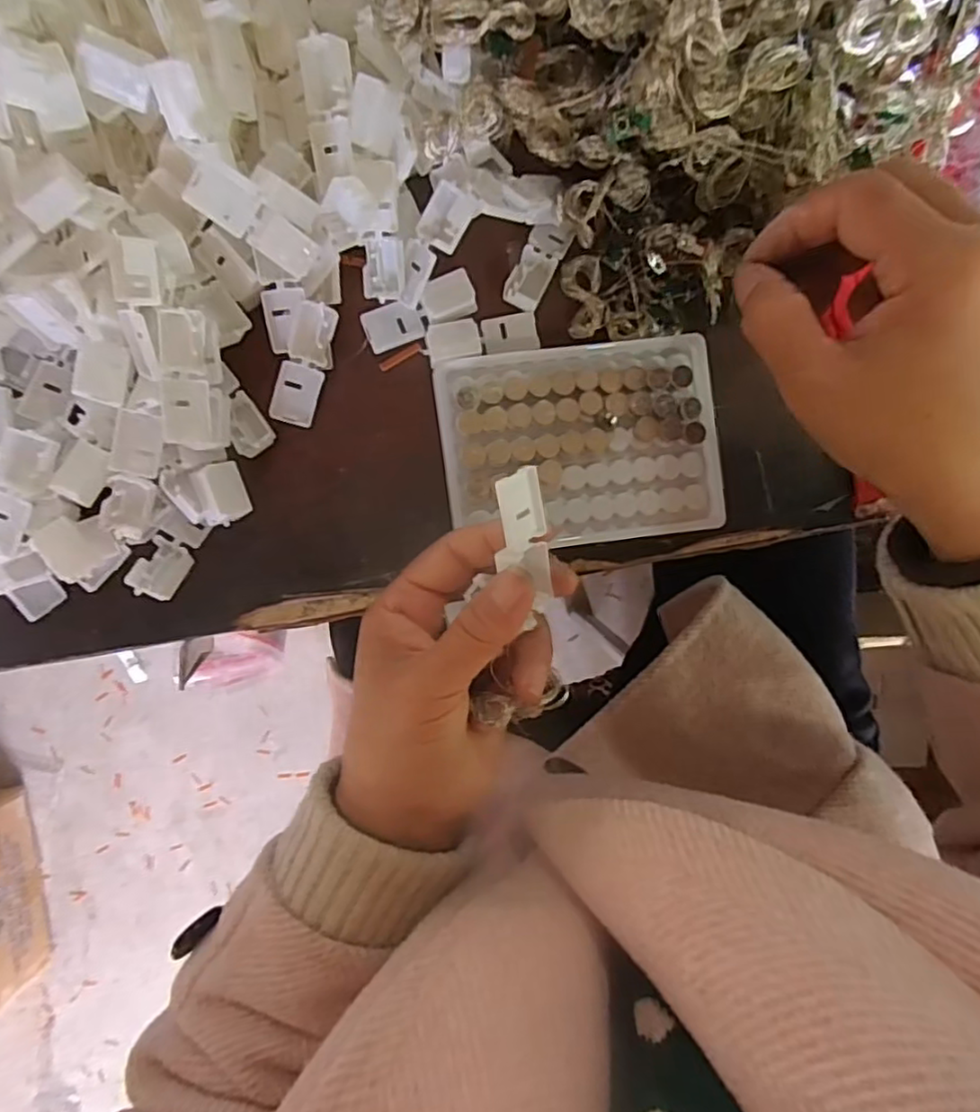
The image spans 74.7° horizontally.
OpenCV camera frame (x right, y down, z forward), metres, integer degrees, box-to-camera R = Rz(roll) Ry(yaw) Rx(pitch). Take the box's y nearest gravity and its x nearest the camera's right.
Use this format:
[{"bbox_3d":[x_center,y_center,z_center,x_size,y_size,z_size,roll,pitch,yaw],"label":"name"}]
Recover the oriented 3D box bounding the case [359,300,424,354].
[{"bbox_3d":[-0.046,-0.110,0.308,0.027,0.004,0.020,-21,112,-1],"label":"case"}]

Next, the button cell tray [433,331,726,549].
[{"bbox_3d":[0.044,-0.054,0.307,0.130,0.012,0.095,-7,91,-3],"label":"button cell tray"}]

